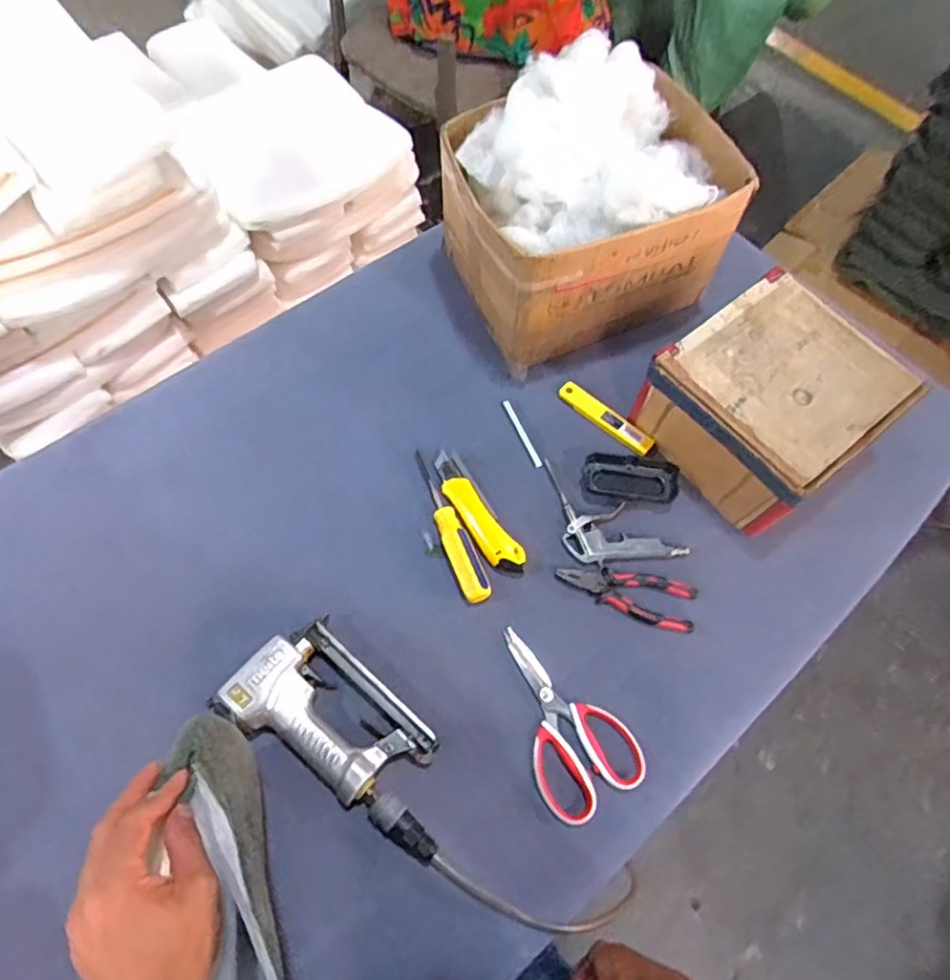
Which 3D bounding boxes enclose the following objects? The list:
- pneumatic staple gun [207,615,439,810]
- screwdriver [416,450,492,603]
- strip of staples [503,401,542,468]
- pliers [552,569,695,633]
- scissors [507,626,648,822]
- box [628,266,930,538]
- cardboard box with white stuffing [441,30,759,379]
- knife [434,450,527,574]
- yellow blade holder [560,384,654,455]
[{"bbox_3d":[-0.146,0.228,0.598,0.187,0.040,0.133,42,70,16],"label":"pneumatic staple gun"},{"bbox_3d":[-0.031,0.037,0.700,0.030,0.023,0.198,-21,67,-11],"label":"screwdriver"},{"bbox_3d":[0.060,-0.072,0.765,0.010,0.004,0.102,-21,67,-11],"label":"strip of staples"},{"bbox_3d":[0.168,0.118,0.681,0.153,0.010,0.056,12,65,4],"label":"pliers"},{"bbox_3d":[0.085,0.229,0.626,0.104,0.016,0.190,-27,68,-14],"label":"scissors"},{"bbox_3d":[0.337,-0.098,0.713,0.203,0.136,0.218,-36,71,-17],"label":"box"},{"bbox_3d":[0.138,-0.349,0.748,0.311,0.227,0.234,-19,67,-11],"label":"cardboard box with white stuffing"},{"bbox_3d":[-0.001,0.026,0.708,0.034,0.013,0.171,-31,69,-15],"label":"knife"},{"bbox_3d":[0.165,-0.091,0.771,0.135,0.007,0.026,39,101,14],"label":"yellow blade holder"}]

